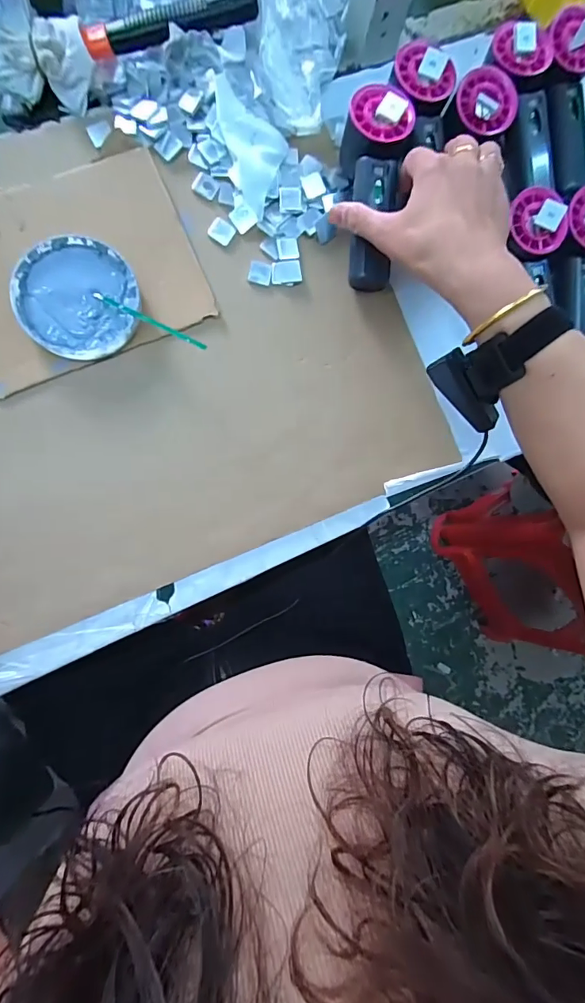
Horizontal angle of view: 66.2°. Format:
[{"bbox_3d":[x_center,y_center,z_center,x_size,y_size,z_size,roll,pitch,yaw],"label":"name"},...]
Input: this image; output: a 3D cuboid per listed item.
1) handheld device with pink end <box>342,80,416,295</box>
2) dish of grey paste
[{"bbox_3d":[0.075,-0.279,0.409,0.054,0.045,0.161,0,99,-8],"label":"handheld device with pink end"},{"bbox_3d":[-0.183,-0.173,0.384,0.105,0.016,0.097,0,86,-8],"label":"dish of grey paste"}]

